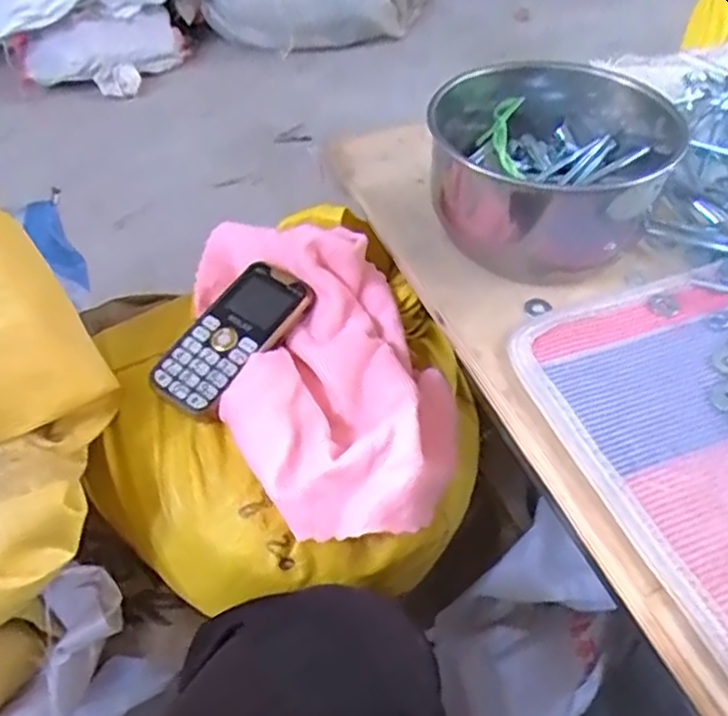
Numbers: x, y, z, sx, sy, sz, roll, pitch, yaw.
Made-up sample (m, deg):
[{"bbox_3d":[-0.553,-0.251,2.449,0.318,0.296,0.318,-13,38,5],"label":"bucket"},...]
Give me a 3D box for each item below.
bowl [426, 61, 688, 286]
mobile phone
[{"bbox_3d":[0.120,-0.132,0.486,0.142,0.093,0.147,0,48,0],"label":"bowl"},{"bbox_3d":[-0.094,-0.017,0.499,0.058,0.012,0.125,32,65,15],"label":"mobile phone"}]

